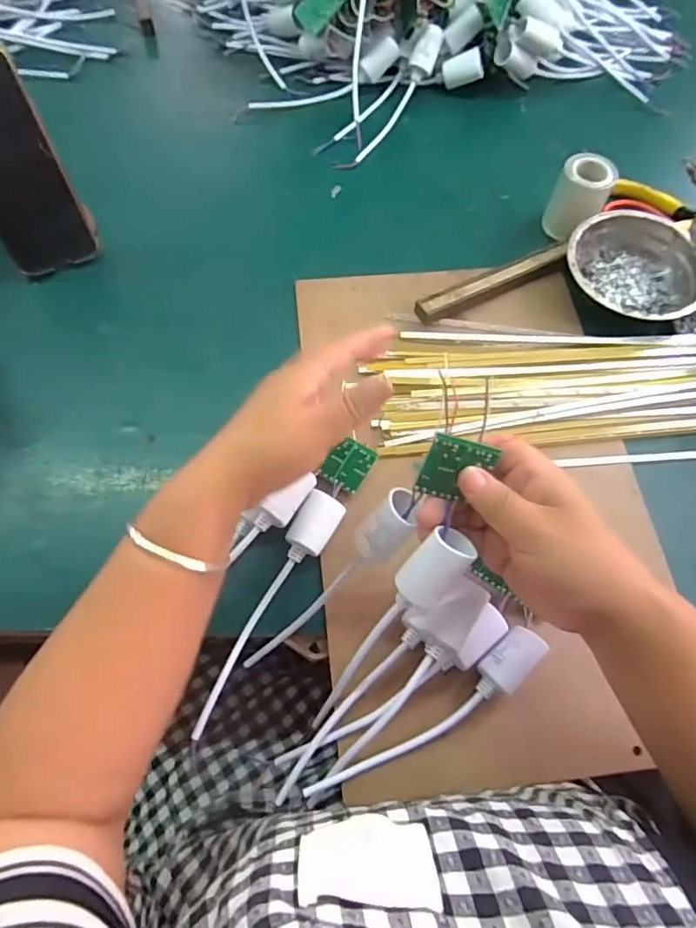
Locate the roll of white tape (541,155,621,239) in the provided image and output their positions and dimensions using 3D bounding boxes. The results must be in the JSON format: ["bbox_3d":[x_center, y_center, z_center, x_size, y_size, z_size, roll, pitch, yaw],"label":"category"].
[{"bbox_3d":[0.230,-0.265,0.546,0.052,0.065,0.045,27,70,9],"label":"roll of white tape"}]

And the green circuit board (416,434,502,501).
[{"bbox_3d":[0.060,0.003,0.307,0.036,0.036,0.004,14,25,-12],"label":"green circuit board"}]

